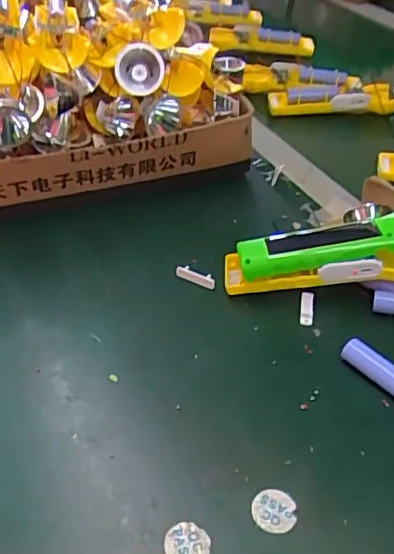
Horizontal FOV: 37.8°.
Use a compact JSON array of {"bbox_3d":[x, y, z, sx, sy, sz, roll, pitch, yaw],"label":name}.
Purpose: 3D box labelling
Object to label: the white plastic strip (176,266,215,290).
[{"bbox_3d":[-0.002,0.000,0.502,0.036,0.013,0.008,23,47,23],"label":"white plastic strip"}]

